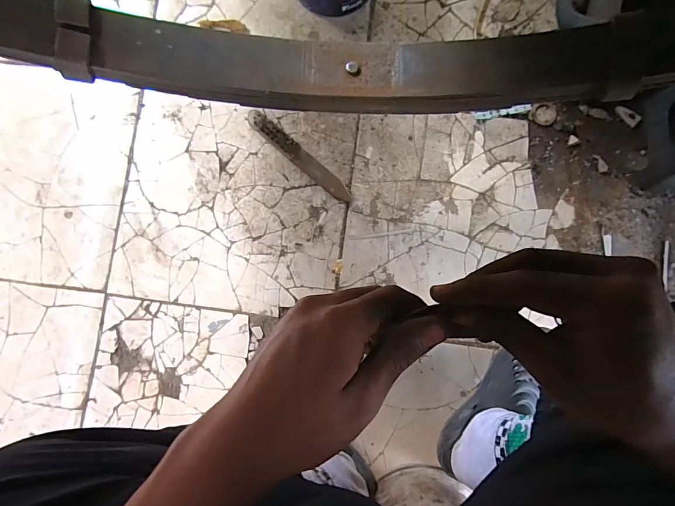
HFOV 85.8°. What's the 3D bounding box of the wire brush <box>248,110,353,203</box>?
[{"bbox_3d":[-0.066,-0.171,0.644,0.233,0.031,0.030,41,88,5],"label":"wire brush"}]

